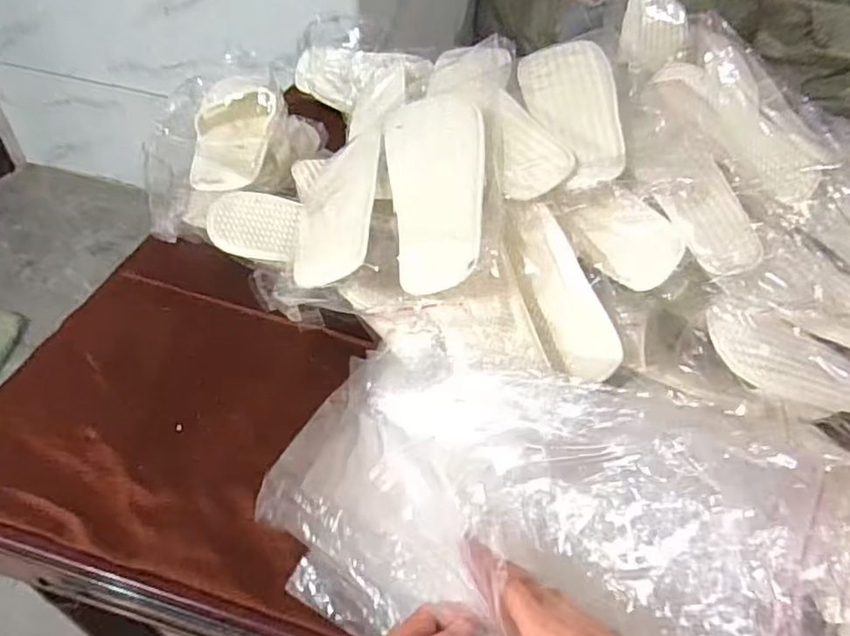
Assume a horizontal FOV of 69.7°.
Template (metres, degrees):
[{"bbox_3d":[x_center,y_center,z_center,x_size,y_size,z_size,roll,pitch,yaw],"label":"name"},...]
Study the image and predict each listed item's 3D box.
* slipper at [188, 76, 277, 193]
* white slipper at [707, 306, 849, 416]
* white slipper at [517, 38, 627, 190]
[{"bbox_3d":[-0.248,-0.246,0.802,0.111,0.058,0.209,-4,47,-8],"label":"slipper"},{"bbox_3d":[0.393,0.056,0.615,0.246,0.028,0.088,20,64,-10],"label":"white slipper"},{"bbox_3d":[0.172,-0.237,0.698,0.099,0.022,0.241,-13,56,10],"label":"white slipper"}]

